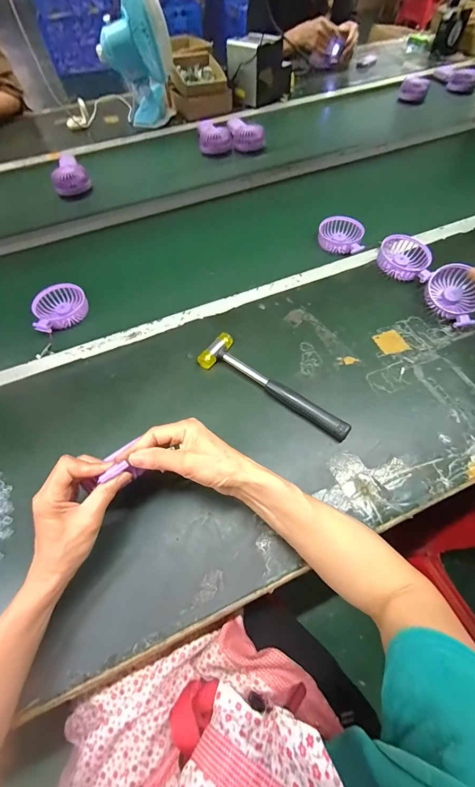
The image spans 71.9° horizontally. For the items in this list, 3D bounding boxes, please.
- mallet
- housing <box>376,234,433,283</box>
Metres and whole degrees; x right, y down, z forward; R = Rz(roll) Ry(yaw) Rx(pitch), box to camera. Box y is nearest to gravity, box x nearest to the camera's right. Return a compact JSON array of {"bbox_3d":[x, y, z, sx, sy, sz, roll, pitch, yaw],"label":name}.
[{"bbox_3d":[0.053,-0.009,0.477,0.236,0.025,0.060,32,65,20],"label":"mallet"},{"bbox_3d":[0.316,-0.251,0.610,0.098,0.028,0.096,-1,58,1],"label":"housing"}]

